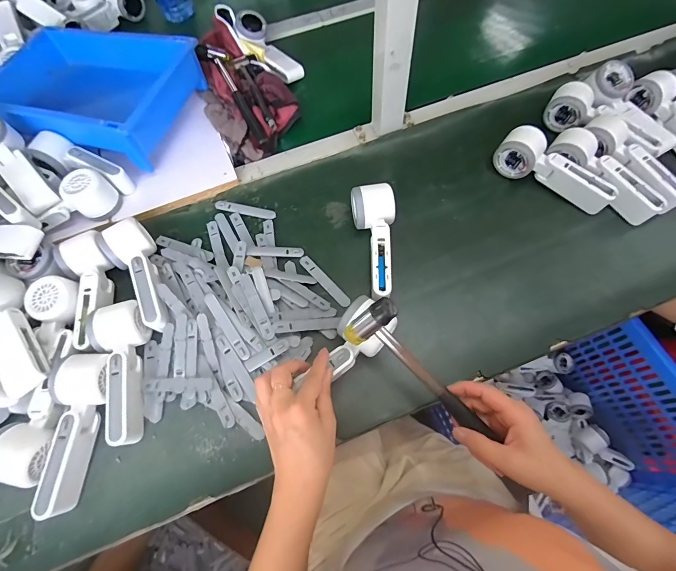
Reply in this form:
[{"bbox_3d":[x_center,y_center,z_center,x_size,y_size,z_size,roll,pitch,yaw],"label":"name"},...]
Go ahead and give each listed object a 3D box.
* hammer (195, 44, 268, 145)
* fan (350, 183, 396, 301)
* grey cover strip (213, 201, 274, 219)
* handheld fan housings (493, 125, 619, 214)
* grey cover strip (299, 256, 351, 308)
[{"bbox_3d":[-0.184,-0.330,0.605,0.058,0.028,0.240,-22,69,-7],"label":"hammer"},{"bbox_3d":[0.047,-0.055,0.473,0.057,0.053,0.159,1,65,3],"label":"fan"},{"bbox_3d":[-0.141,-0.115,0.535,0.096,0.004,0.016,13,69,7],"label":"grey cover strip"},{"bbox_3d":[0.317,-0.172,0.515,0.170,0.052,0.051,30,72,13],"label":"handheld fan housings"},{"bbox_3d":[-0.018,-0.007,0.481,0.014,0.004,0.095,-39,72,-13],"label":"grey cover strip"}]

